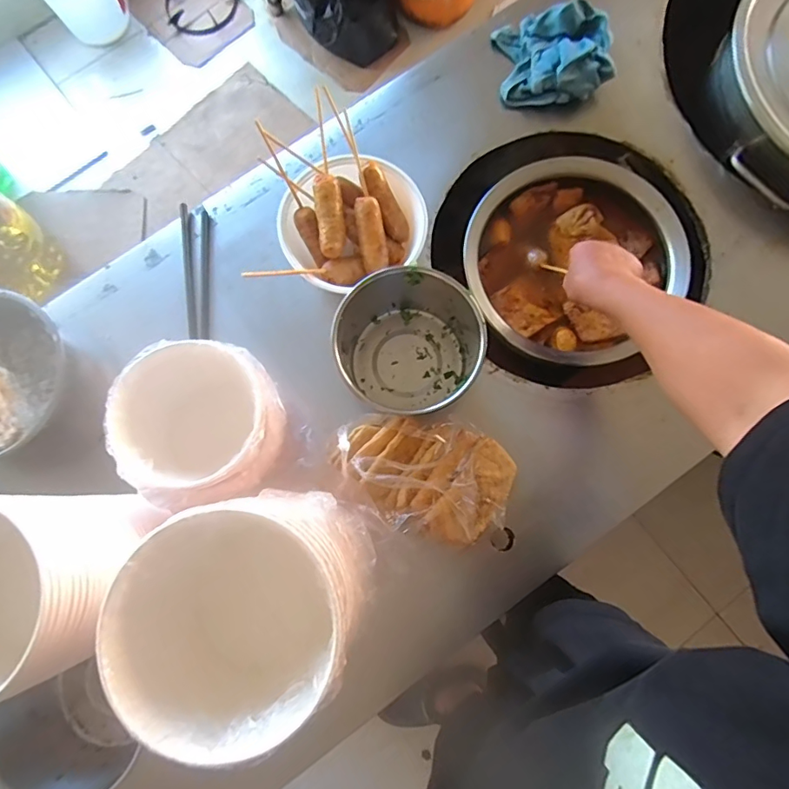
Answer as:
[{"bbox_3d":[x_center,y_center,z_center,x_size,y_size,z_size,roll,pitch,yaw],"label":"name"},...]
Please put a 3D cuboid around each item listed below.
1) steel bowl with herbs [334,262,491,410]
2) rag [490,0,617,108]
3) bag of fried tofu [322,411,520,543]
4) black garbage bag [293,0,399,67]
[{"bbox_3d":[0.017,-0.069,0.566,0.151,0.107,0.156,0,79,1],"label":"steel bowl with herbs"},{"bbox_3d":[0.212,-0.449,0.658,0.147,0.045,0.126,-3,79,1],"label":"rag"},{"bbox_3d":[0.031,0.086,0.532,0.201,0.070,0.118,13,80,4],"label":"bag of fried tofu"},{"bbox_3d":[-0.127,-1.097,1.403,0.269,0.224,0.181,-24,80,-3],"label":"black garbage bag"}]

